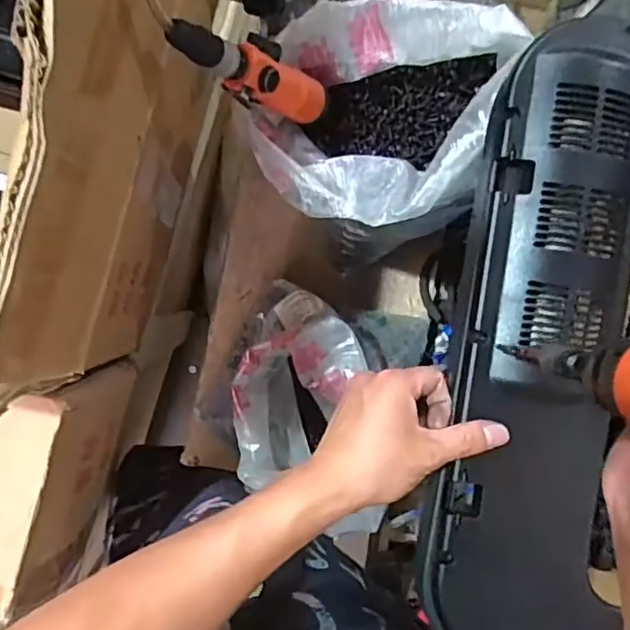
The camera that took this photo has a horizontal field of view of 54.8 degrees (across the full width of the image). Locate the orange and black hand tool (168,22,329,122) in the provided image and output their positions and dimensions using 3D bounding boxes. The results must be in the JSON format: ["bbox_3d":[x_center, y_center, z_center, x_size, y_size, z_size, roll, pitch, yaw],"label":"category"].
[{"bbox_3d":[-0.046,-0.195,0.481,0.030,0.191,0.051,-1,92,31],"label":"orange and black hand tool"}]

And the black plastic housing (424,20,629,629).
[{"bbox_3d":[0.183,0.026,0.453,0.154,0.050,0.470,9,91,-5],"label":"black plastic housing"}]

